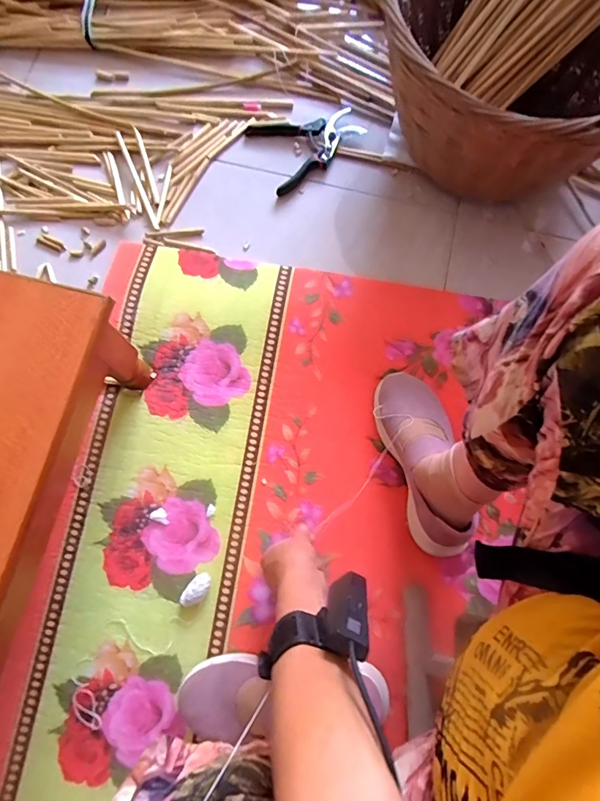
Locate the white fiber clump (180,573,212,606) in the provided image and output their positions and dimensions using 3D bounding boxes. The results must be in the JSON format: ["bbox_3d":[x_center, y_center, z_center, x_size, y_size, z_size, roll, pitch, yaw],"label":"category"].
[{"bbox_3d":[-0.139,0.254,0.581,0.027,0.020,0.046,38,80,6],"label":"white fiber clump"}]

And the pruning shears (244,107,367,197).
[{"bbox_3d":[0.016,-0.451,0.753,0.181,0.016,0.137,-25,80,-6],"label":"pruning shears"}]

